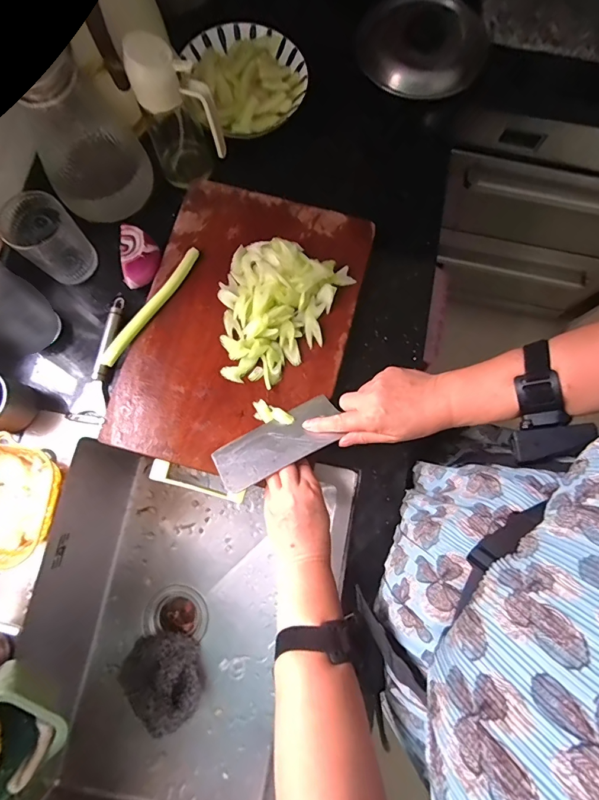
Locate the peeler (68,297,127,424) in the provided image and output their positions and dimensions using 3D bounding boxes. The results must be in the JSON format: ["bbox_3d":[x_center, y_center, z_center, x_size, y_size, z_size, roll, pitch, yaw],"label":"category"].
[{"bbox_3d":[-0.272,-0.057,0.539,0.043,0.020,0.174,7,78,0],"label":"peeler"}]

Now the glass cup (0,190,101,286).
[{"bbox_3d":[-0.331,-0.212,0.536,0.077,0.098,0.079,0,78,-2],"label":"glass cup"}]

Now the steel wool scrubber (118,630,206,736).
[{"bbox_3d":[-0.227,0.457,0.643,0.130,0.038,0.134,0,78,-2],"label":"steel wool scrubber"}]

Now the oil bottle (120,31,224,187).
[{"bbox_3d":[-0.155,-0.356,0.526,0.076,0.189,0.069,-33,81,-8],"label":"oil bottle"}]

